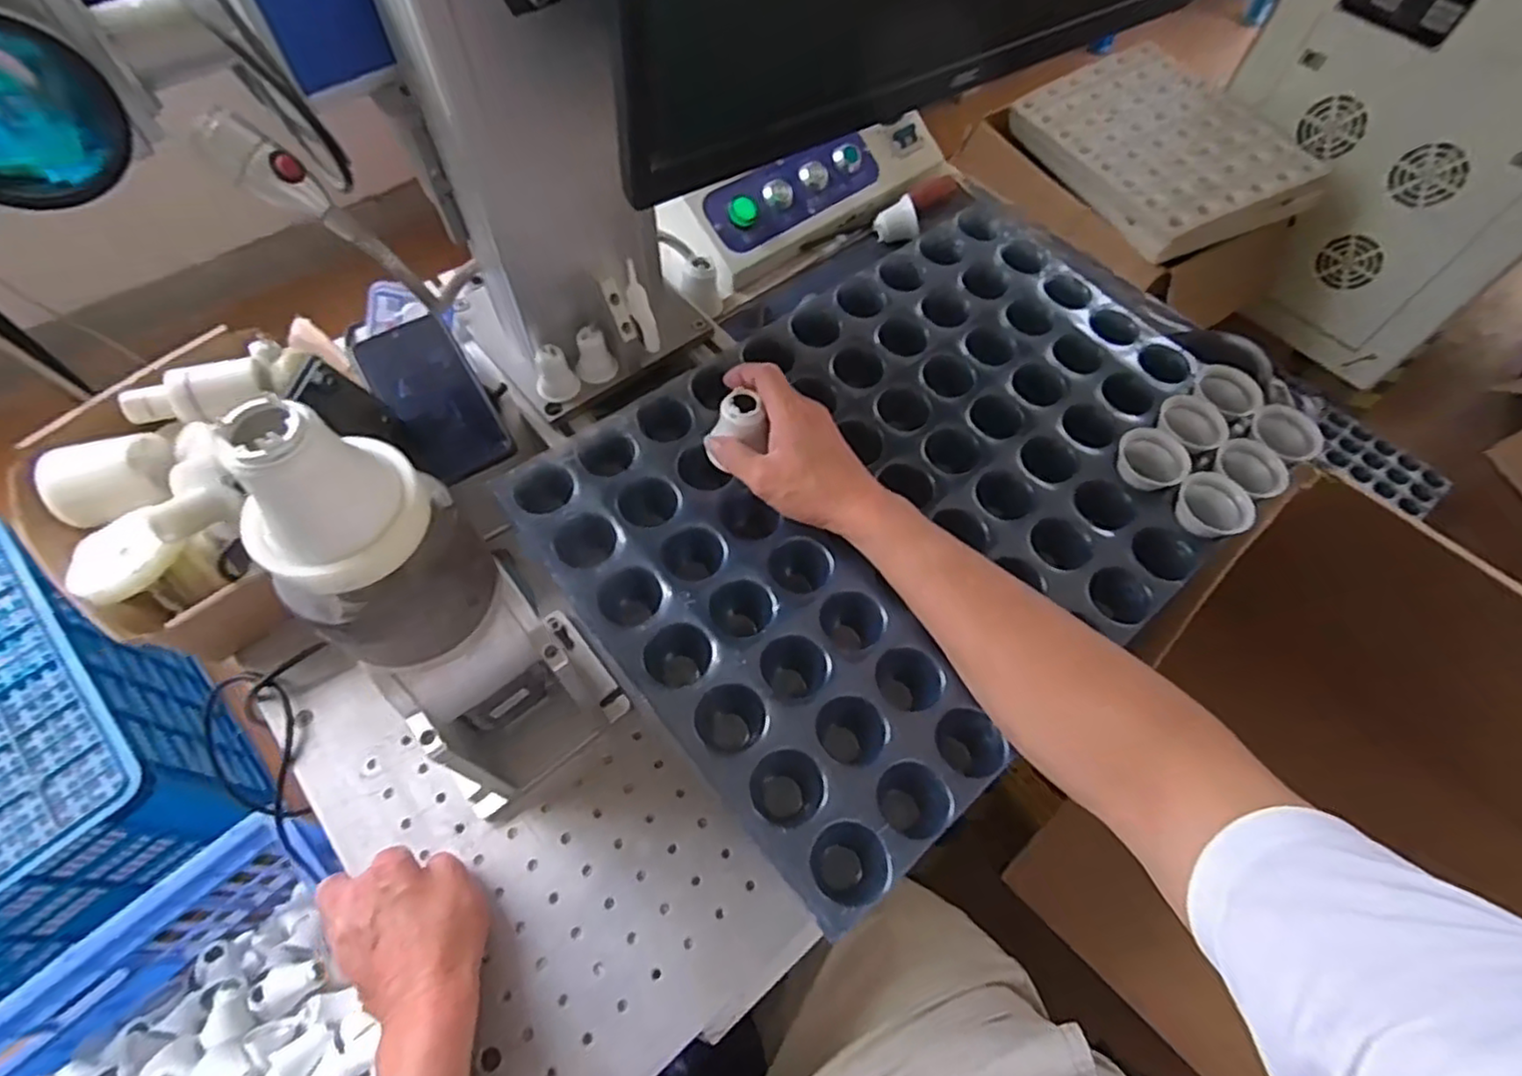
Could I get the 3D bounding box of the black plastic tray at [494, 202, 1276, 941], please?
[{"bbox_3d":[0.136,-0.055,0.550,0.550,0.043,0.363,-35,68,-20],"label":"black plastic tray"}]

